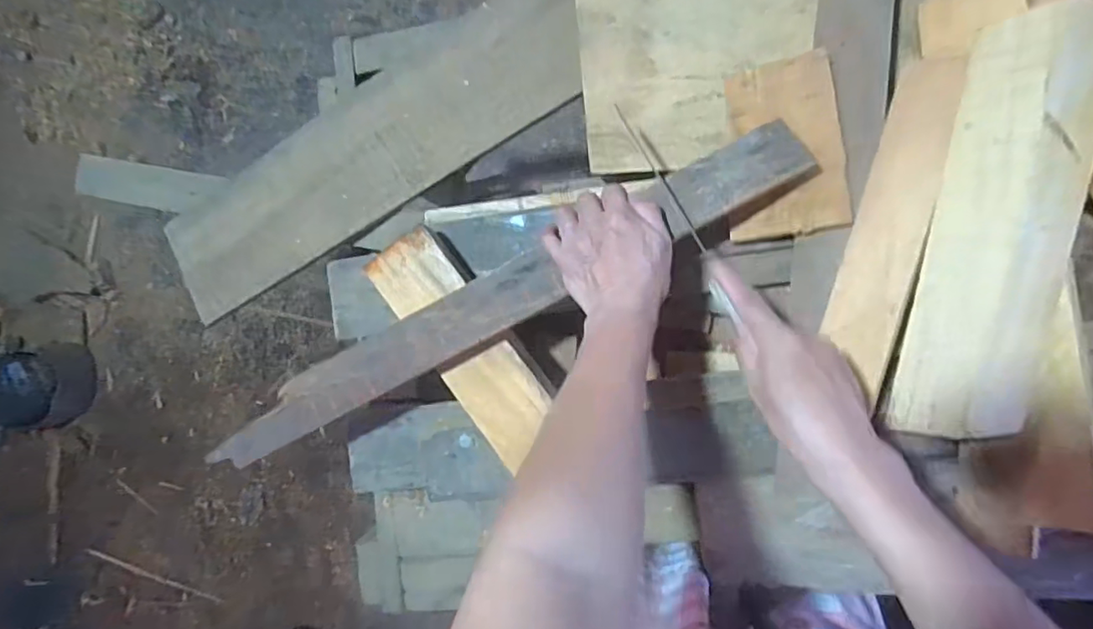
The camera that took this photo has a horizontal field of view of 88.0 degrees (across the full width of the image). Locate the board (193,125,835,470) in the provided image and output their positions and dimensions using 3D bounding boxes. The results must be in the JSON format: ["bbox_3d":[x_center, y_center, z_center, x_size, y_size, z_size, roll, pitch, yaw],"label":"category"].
[{"bbox_3d":[-0.041,-0.009,0.473,0.538,0.029,0.052,-28,85,5],"label":"board"}]

